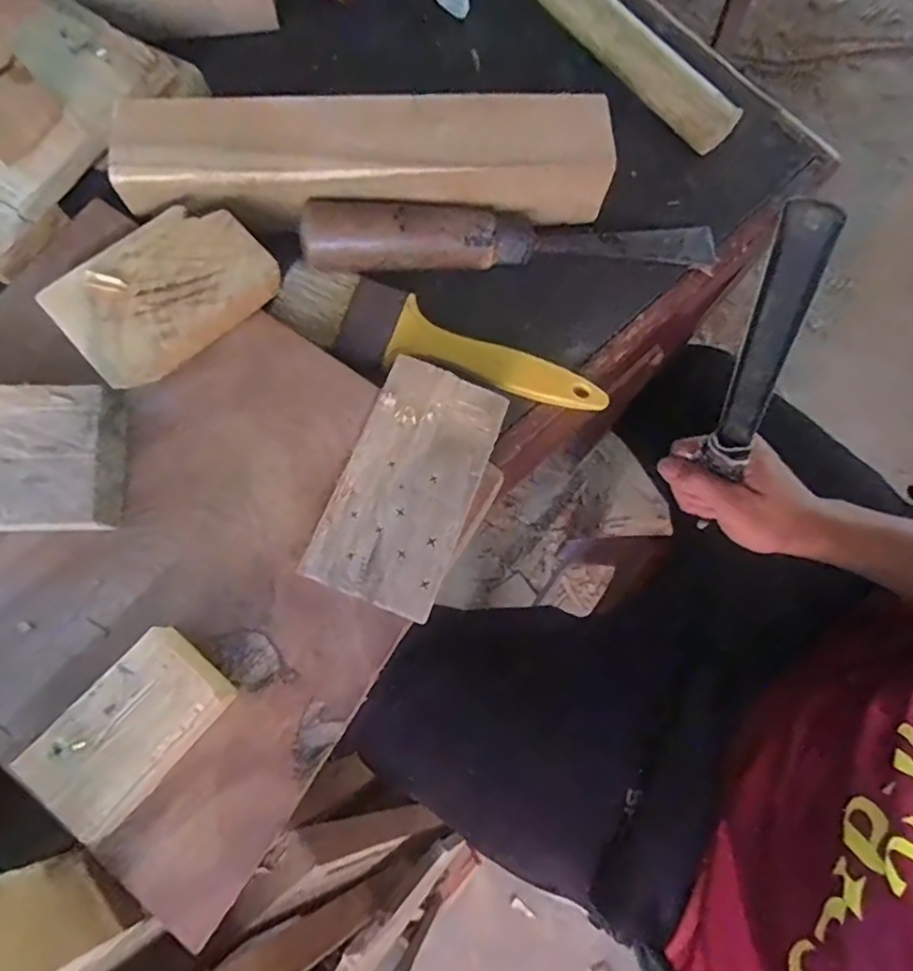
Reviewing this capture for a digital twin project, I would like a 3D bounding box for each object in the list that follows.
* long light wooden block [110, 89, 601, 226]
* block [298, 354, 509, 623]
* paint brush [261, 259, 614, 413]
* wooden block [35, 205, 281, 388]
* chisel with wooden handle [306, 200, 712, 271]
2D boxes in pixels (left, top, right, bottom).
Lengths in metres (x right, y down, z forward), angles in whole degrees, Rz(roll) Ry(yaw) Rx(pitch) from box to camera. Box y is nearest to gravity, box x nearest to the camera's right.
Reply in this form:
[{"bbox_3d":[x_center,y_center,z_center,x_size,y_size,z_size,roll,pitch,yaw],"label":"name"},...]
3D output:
[{"bbox_3d":[-0.043,-0.166,0.303,0.240,0.025,0.056,0,77,-2],"label":"long light wooden block"},{"bbox_3d":[-0.022,-0.002,0.278,0.059,0.008,0.112,21,78,3],"label":"block"},{"bbox_3d":[-0.008,-0.071,0.313,0.172,0.014,0.045,20,78,3],"label":"paint brush"},{"bbox_3d":[-0.137,-0.091,0.288,0.093,0.023,0.065,-41,82,-10],"label":"wooden block"},{"bbox_3d":[0.032,-0.130,0.318,0.219,0.031,0.029,-3,77,-2],"label":"chisel with wooden handle"}]

